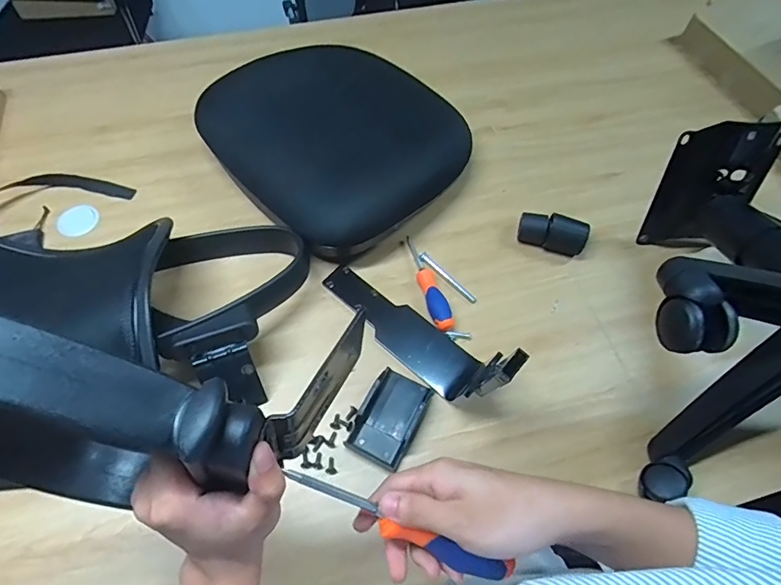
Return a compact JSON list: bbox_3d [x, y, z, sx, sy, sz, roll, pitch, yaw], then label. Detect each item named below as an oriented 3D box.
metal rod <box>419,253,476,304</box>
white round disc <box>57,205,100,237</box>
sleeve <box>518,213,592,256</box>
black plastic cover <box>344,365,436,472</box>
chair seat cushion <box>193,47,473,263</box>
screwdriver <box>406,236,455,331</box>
[{"bbox_3d":[0.094,-0.026,0.768,0.016,0.009,0.121,-40,71,-20],"label":"metal rod"},{"bbox_3d":[-0.544,-0.125,0.816,0.065,0.006,0.061,1,63,-2],"label":"white round disc"},{"bbox_3d":[0.270,-0.101,0.779,0.109,0.044,0.051,14,63,5],"label":"sleeve"},{"bbox_3d":[0.001,0.169,0.640,0.077,0.028,0.126,25,65,11],"label":"black plastic cover"},{"bbox_3d":[-0.101,-0.292,0.846,0.383,0.080,0.421,-39,70,-19],"label":"chair seat cushion"},{"bbox_3d":[0.057,-0.022,0.744,0.030,0.027,0.181,-16,64,-10],"label":"screwdriver"}]

